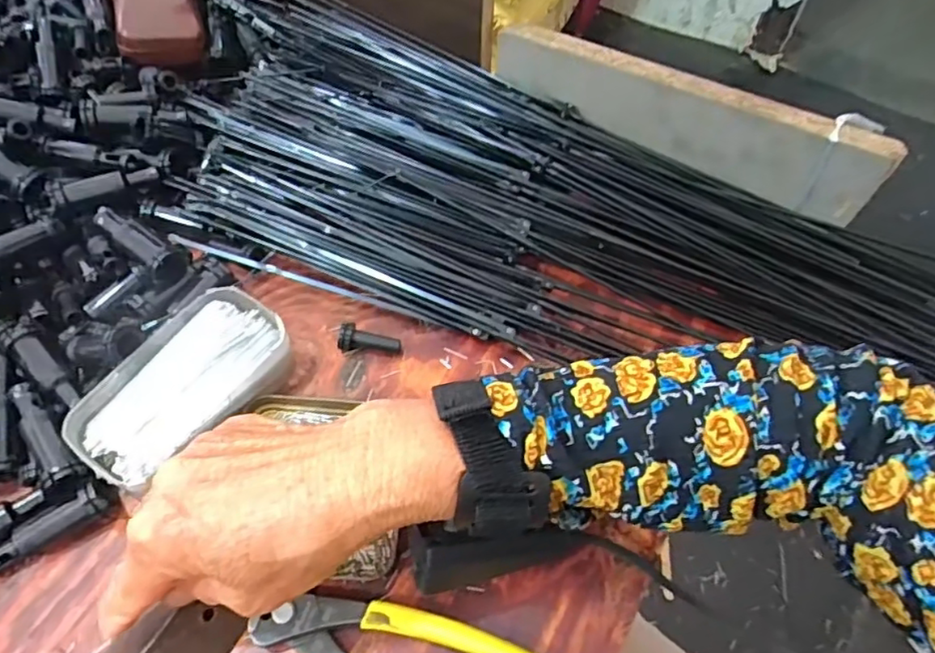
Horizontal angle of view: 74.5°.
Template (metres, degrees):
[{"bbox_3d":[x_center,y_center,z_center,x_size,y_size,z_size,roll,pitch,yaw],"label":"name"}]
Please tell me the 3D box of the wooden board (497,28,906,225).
[{"bbox_3d":[0.143,-0.145,0.430,0.267,0.074,0.023,26,56,17],"label":"wooden board"}]

